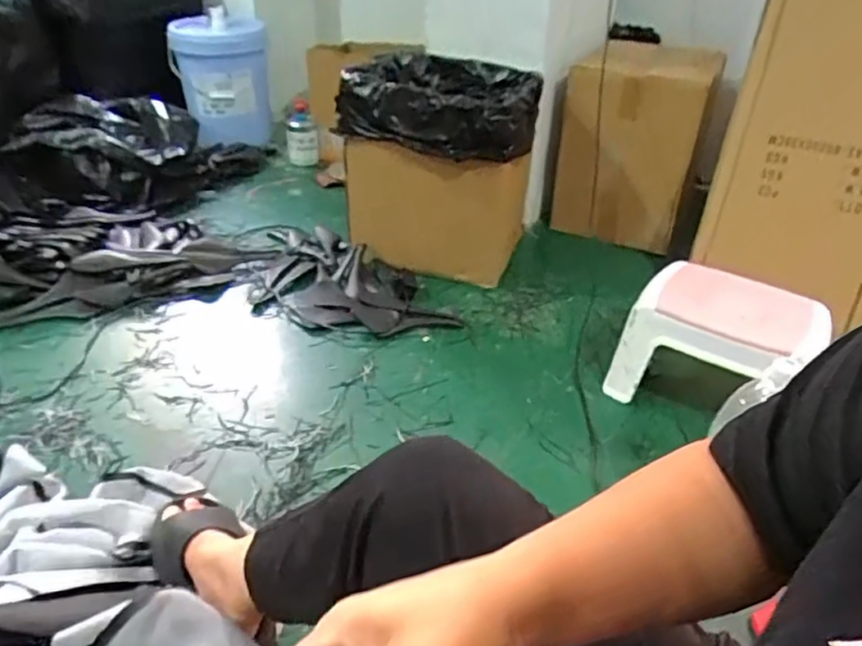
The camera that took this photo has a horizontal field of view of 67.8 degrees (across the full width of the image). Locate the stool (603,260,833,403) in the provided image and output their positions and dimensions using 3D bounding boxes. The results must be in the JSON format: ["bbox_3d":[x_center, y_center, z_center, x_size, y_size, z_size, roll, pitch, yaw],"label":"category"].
[{"bbox_3d":[0.495,0.034,1.116,0.279,0.189,0.219,22,39,27],"label":"stool"}]

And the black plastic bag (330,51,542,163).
[{"bbox_3d":[0.047,-0.517,1.473,0.402,0.123,0.435,10,35,12],"label":"black plastic bag"}]

